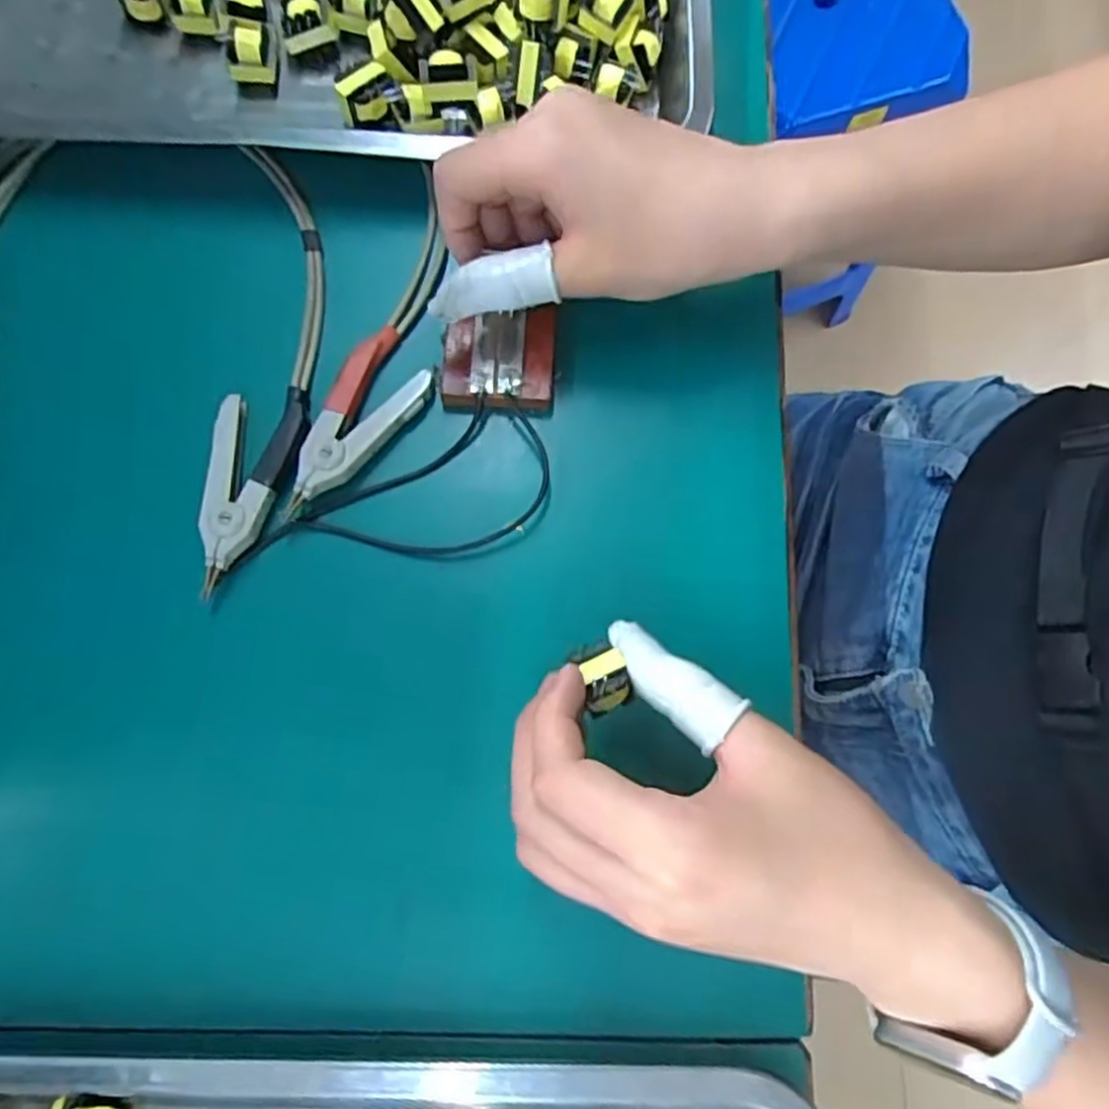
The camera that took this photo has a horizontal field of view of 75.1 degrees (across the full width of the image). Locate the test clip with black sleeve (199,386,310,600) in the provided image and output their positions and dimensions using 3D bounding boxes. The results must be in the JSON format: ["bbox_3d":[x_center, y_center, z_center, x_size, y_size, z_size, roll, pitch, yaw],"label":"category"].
[{"bbox_3d":[-0.128,-0.029,0.305,0.037,0.012,0.088,3,78,-1],"label":"test clip with black sleeve"}]

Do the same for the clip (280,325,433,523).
[{"bbox_3d":[-0.090,-0.058,0.311,0.038,0.012,0.087,39,80,6],"label":"clip"}]

